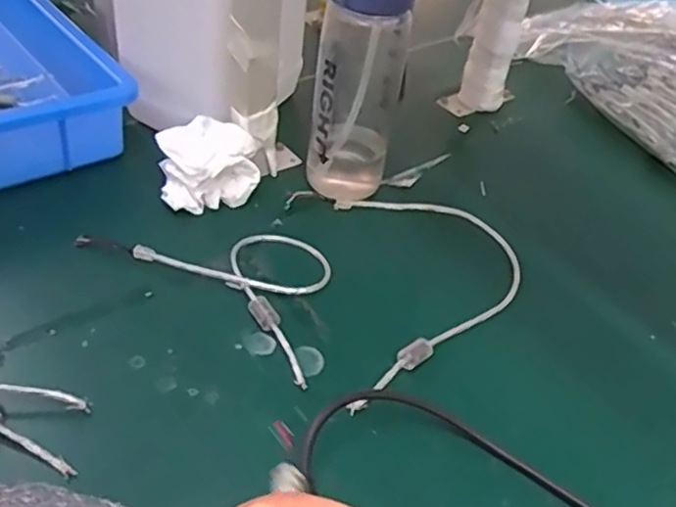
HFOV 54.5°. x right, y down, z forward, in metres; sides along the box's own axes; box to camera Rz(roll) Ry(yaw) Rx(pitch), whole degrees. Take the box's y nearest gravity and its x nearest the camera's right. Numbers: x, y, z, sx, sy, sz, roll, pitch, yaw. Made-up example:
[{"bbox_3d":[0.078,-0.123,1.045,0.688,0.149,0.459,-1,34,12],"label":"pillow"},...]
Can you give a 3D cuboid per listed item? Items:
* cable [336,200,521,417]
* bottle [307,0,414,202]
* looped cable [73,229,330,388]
[{"bbox_3d":[0.084,0.030,0.554,0.161,0.016,0.238,2,43,-6],"label":"cable"},{"bbox_3d":[0.018,-0.151,0.575,0.082,0.233,0.071,10,43,2],"label":"bottle"},{"bbox_3d":[-0.085,0.004,0.540,0.219,0.014,0.125,28,47,20],"label":"looped cable"}]

